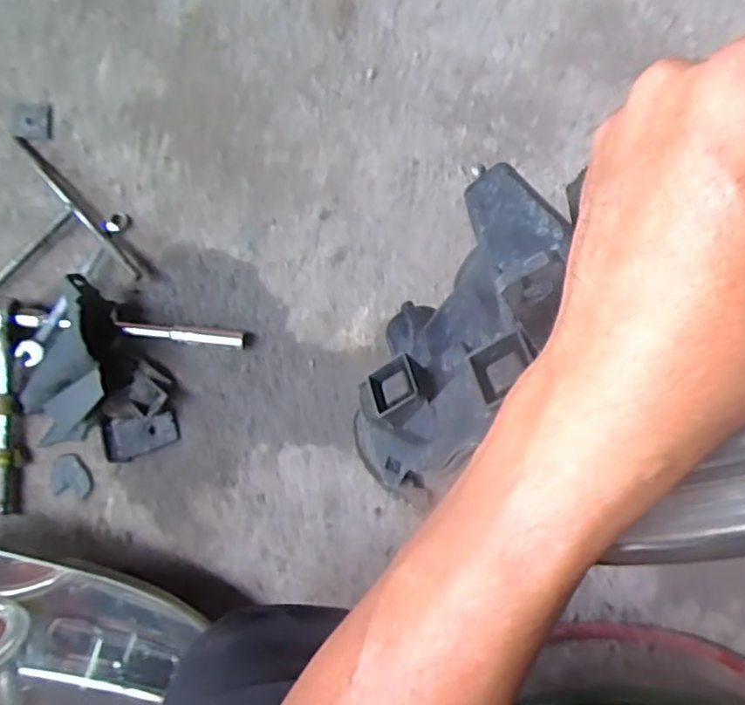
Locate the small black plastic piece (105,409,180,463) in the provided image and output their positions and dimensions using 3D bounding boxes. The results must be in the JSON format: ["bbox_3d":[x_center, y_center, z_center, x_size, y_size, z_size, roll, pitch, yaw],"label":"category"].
[{"bbox_3d":[-0.213,0.078,0.575,0.067,0.013,0.037,-10,89,3],"label":"small black plastic piece"}]

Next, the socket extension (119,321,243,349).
[{"bbox_3d":[-0.173,-0.016,0.573,0.114,0.012,0.014,6,90,4],"label":"socket extension"}]

